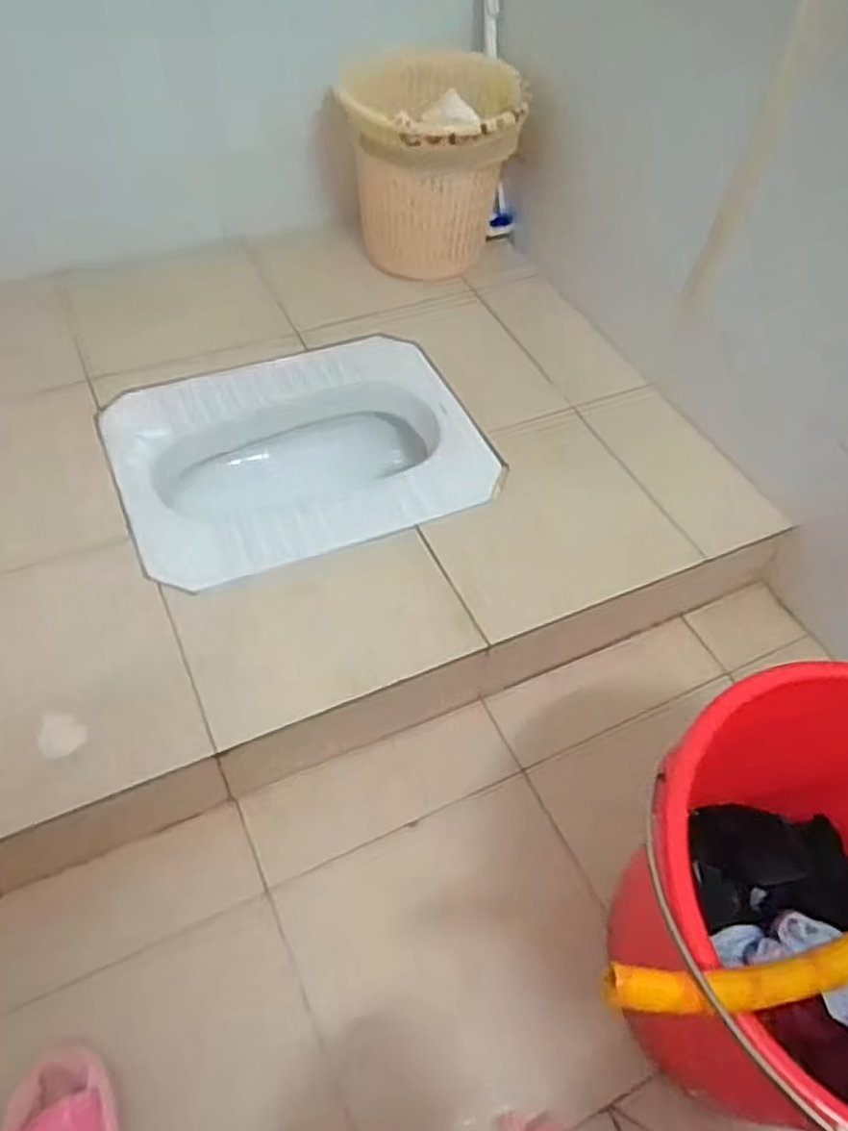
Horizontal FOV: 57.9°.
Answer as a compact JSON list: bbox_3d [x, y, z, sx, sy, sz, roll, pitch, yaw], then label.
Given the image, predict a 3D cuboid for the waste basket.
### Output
[{"bbox_3d":[0.015,-0.598,1.161,0.227,0.241,0.215,13,54,4],"label":"waste basket"}]

